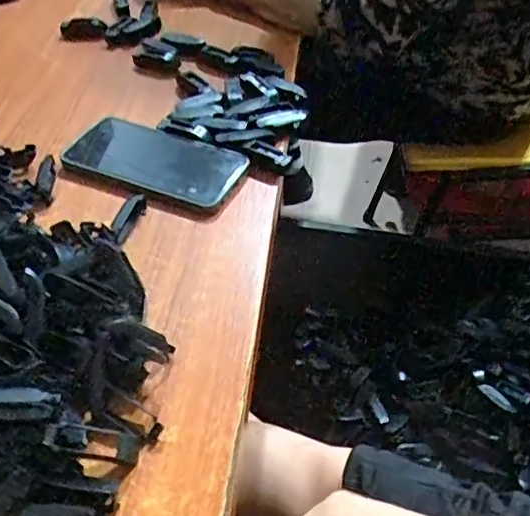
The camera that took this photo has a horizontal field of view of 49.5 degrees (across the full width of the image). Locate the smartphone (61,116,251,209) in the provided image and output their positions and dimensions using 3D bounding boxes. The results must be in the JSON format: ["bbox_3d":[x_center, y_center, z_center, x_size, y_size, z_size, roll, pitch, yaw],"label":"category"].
[{"bbox_3d":[-0.098,-0.091,0.526,0.160,0.010,0.072,21,61,16],"label":"smartphone"}]

